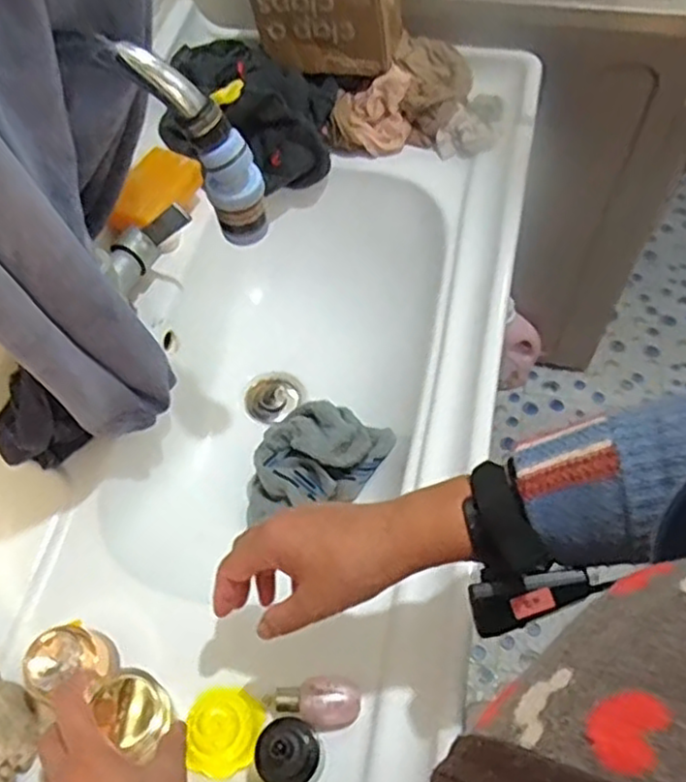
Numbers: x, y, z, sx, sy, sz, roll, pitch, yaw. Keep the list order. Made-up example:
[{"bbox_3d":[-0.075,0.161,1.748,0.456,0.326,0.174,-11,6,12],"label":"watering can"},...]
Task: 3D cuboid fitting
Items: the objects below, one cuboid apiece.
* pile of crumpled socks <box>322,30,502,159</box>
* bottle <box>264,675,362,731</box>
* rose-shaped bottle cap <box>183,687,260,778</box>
[{"bbox_3d":[0.084,-0.360,0.863,0.208,0.065,0.141,-2,60,1],"label":"pile of crumpled socks"},{"bbox_3d":[-0.022,0.243,0.553,0.071,0.030,0.037,6,60,6],"label":"bottle"},{"bbox_3d":[-0.092,0.258,0.539,0.060,0.037,0.063,-4,60,0],"label":"rose-shaped bottle cap"}]

